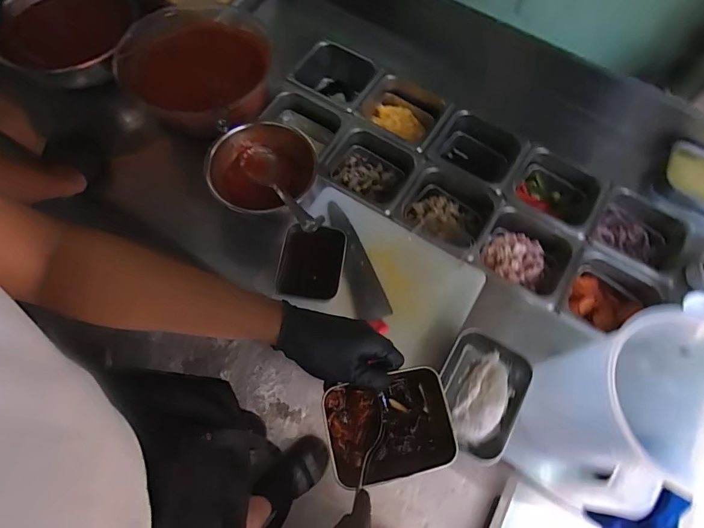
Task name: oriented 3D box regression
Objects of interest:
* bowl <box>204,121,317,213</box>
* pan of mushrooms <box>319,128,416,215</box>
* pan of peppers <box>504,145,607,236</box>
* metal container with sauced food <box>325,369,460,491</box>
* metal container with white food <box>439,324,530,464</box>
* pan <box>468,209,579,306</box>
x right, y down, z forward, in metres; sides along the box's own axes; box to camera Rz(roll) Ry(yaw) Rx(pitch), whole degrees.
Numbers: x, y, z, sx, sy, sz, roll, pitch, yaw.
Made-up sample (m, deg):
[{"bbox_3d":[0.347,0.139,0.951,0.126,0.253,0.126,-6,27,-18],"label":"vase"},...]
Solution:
[{"bbox_3d":[-0.161,-0.168,0.748,0.190,0.091,0.178,1,68,-2],"label":"bowl"},{"bbox_3d":[0.033,-0.184,0.857,0.183,0.084,0.171,24,70,7],"label":"pan of mushrooms"},{"bbox_3d":[0.409,-0.133,0.859,0.170,0.094,0.159,33,71,11],"label":"pan of peppers"},{"bbox_3d":[0.041,0.185,0.462,0.135,0.067,0.104,-12,69,-7],"label":"metal container with sauced food"},{"bbox_3d":[0.199,0.200,0.625,0.120,0.058,0.176,24,70,7],"label":"metal container with white food"},{"bbox_3d":[0.329,-0.015,0.793,0.184,0.083,0.155,24,70,7],"label":"pan"}]

